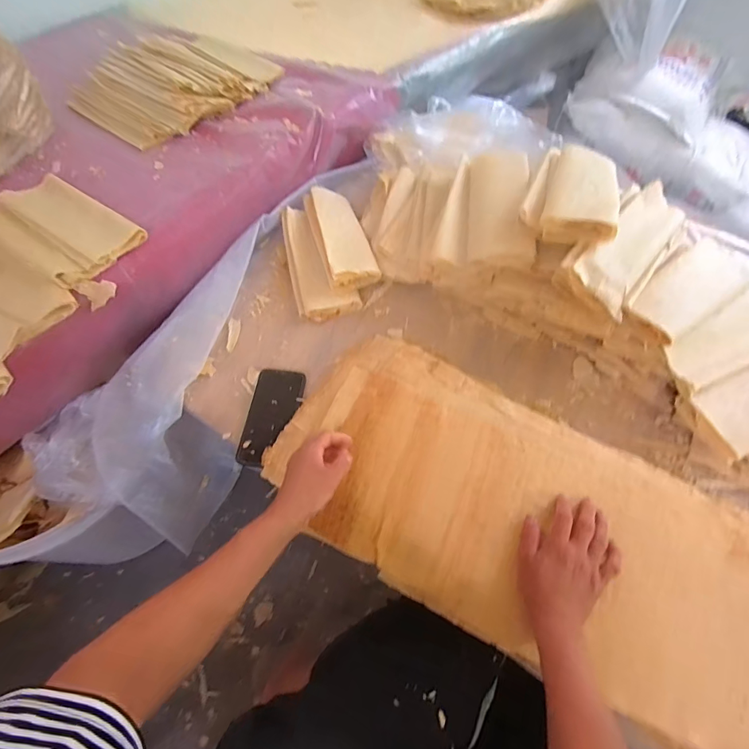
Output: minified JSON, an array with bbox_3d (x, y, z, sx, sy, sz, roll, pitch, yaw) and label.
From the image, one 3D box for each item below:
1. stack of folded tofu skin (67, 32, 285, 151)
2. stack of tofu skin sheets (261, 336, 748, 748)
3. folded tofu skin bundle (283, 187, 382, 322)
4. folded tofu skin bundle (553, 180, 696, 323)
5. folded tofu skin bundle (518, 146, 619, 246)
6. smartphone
[{"bbox_3d":[-0.415,-0.609,0.839,0.286,0.064,0.362,33,65,16],"label":"stack of folded tofu skin"},{"bbox_3d":[0.225,0.209,0.563,0.747,0.039,0.317,28,63,13],"label":"stack of tofu skin sheets"},{"bbox_3d":[-0.096,-0.251,0.801,0.161,0.060,0.288,-14,62,-9],"label":"folded tofu skin bundle"},{"bbox_3d":[0.419,-0.208,0.669,0.124,0.048,0.275,41,67,19],"label":"folded tofu skin bundle"},{"bbox_3d":[0.354,-0.325,0.703,0.143,0.044,0.262,24,63,11],"label":"folded tofu skin bundle"},{"bbox_3d":[-0.163,0.064,0.648,0.077,0.012,0.162,7,61,2],"label":"smartphone"}]

